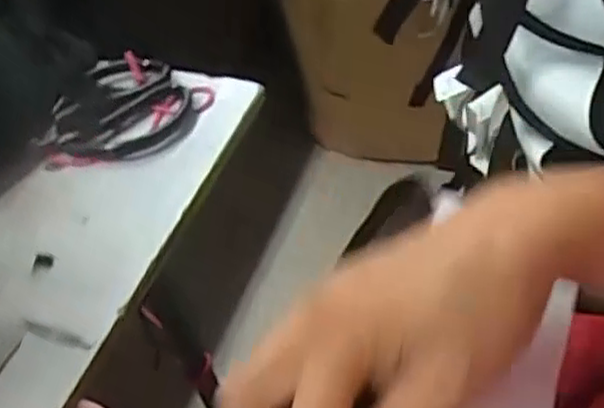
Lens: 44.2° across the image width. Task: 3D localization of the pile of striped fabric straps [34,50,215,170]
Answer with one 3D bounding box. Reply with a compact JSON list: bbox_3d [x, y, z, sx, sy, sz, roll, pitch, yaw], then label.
[{"bbox_3d":[-0.131,-0.070,0.557,0.108,0.019,0.115,8,47,15],"label":"pile of striped fabric straps"}]

